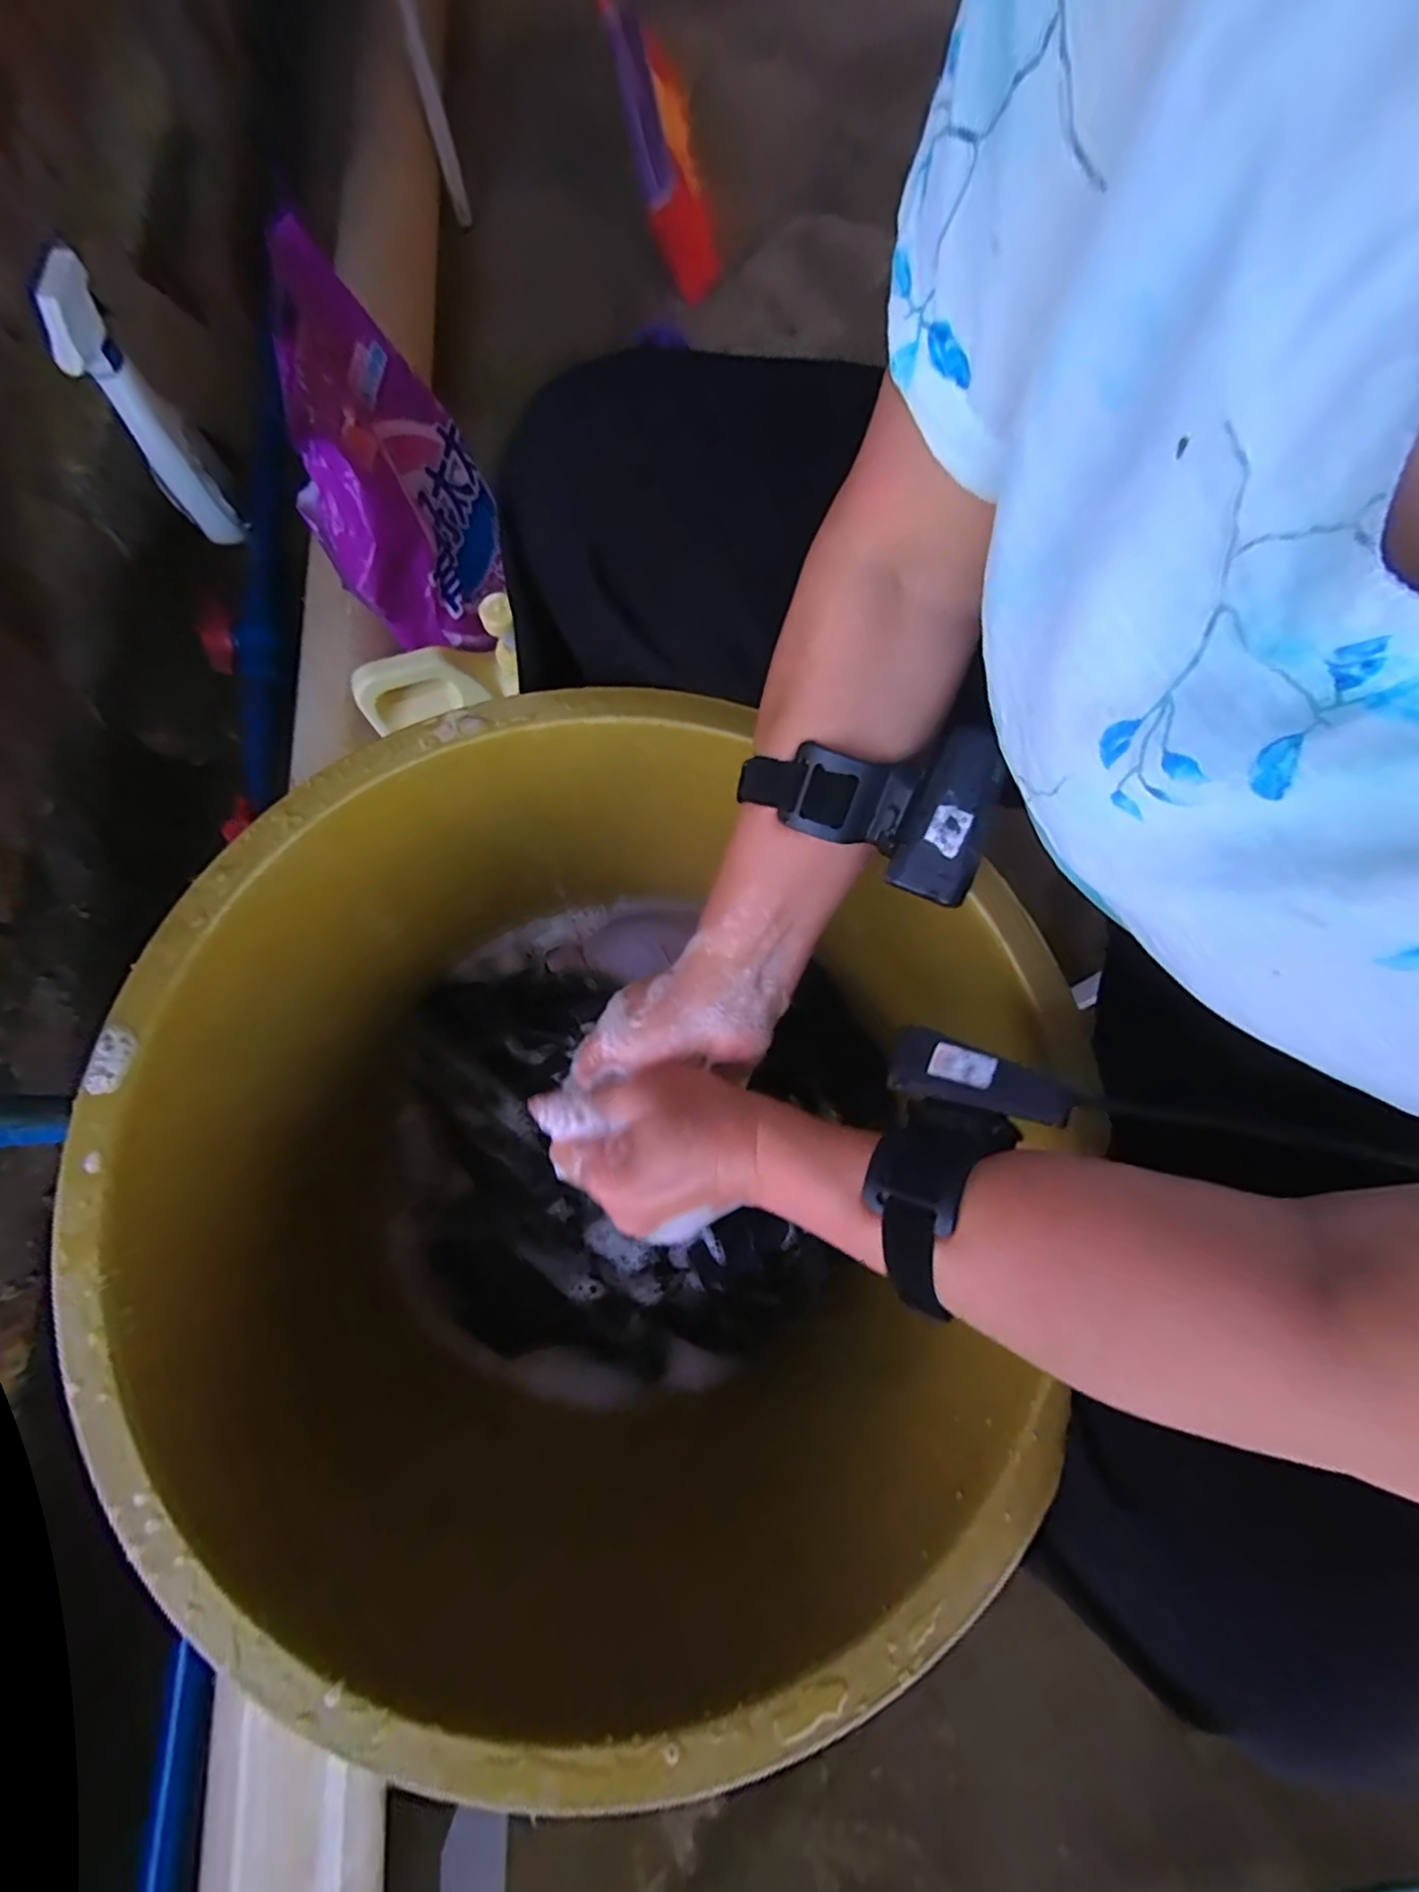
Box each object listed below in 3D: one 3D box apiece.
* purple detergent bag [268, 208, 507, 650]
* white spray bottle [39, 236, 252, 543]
[{"bbox_3d":[-0.276,-0.417,0.541,0.080,0.274,0.182,-4,39,34],"label":"purple detergent bag"},{"bbox_3d":[-0.527,-0.496,0.598,0.049,0.202,0.069,-19,77,-6],"label":"white spray bottle"}]

